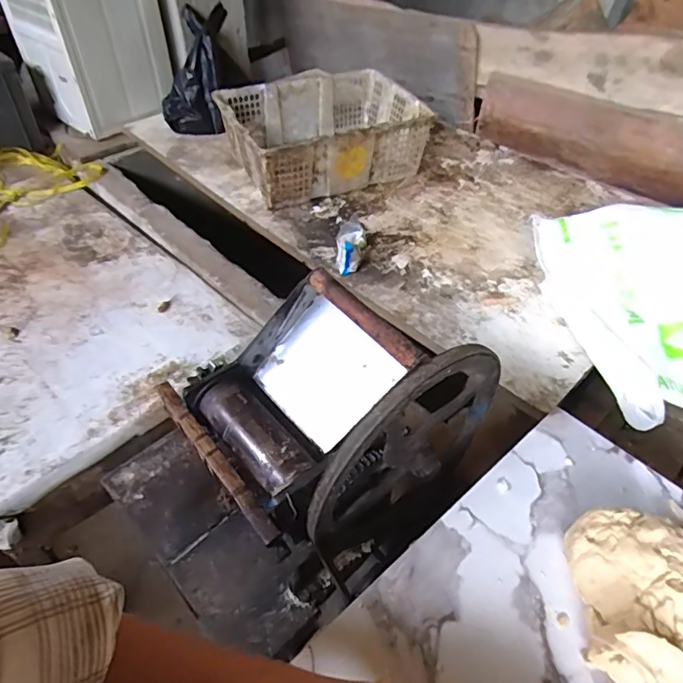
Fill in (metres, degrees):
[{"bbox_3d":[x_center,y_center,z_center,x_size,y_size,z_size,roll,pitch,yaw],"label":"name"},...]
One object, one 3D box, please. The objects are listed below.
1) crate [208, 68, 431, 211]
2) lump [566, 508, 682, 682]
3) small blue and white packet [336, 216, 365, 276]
[{"bbox_3d":[-0.044,-0.538,1.329,0.481,0.179,0.347,-18,50,-17],"label":"crate"},{"bbox_3d":[0.250,0.201,0.388,0.132,0.064,0.150,-4,45,-5],"label":"lump"},{"bbox_3d":[0.018,-0.208,1.076,0.061,0.062,0.146,4,57,3],"label":"small blue and white packet"}]

